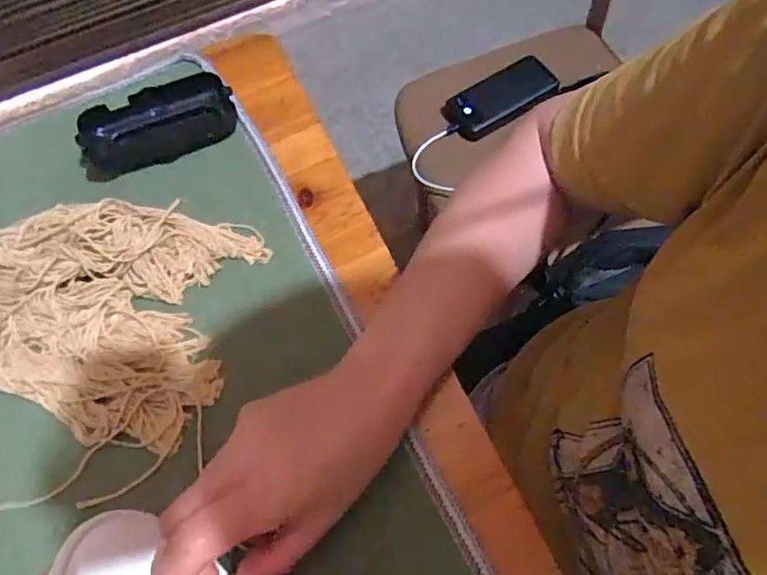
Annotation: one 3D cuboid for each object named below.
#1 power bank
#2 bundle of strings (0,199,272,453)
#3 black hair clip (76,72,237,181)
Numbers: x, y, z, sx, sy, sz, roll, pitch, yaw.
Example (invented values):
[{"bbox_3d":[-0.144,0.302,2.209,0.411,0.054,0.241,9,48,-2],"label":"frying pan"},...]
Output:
[{"bbox_3d":[0.169,-0.272,0.801,0.158,0.032,0.074,-30,65,-10],"label":"power bank"},{"bbox_3d":[-0.262,0.014,0.356,0.333,0.051,0.153,1,64,4],"label":"bundle of strings"},{"bbox_3d":[-0.172,-0.122,0.426,0.120,0.034,0.055,-18,64,-5],"label":"black hair clip"}]

